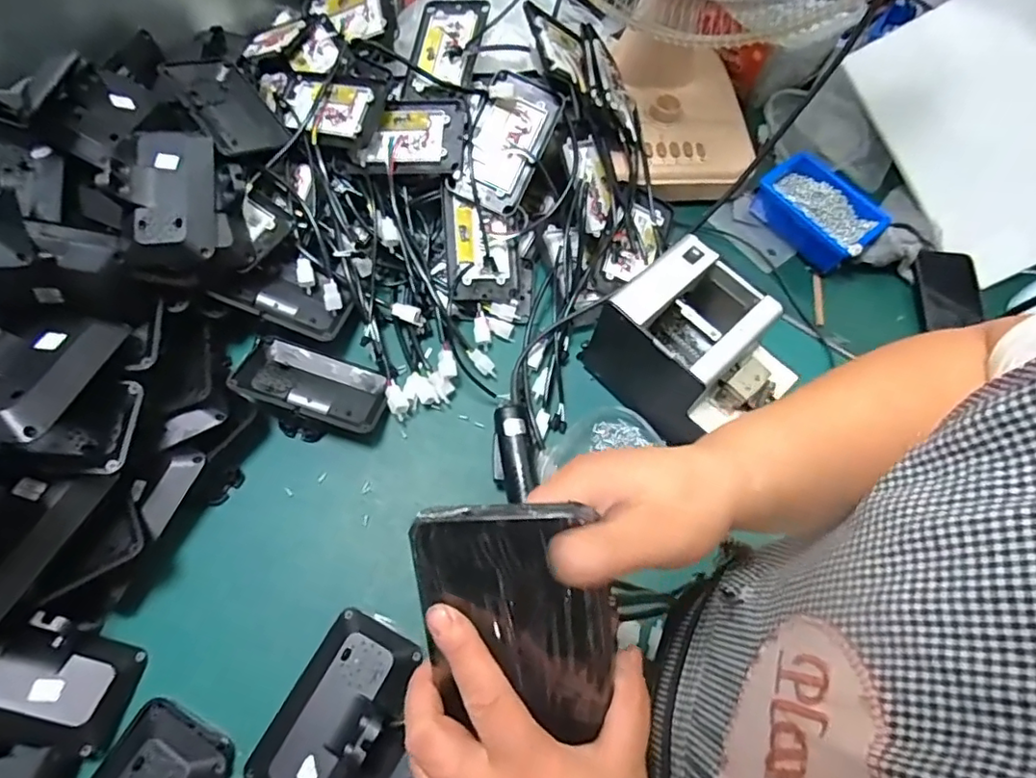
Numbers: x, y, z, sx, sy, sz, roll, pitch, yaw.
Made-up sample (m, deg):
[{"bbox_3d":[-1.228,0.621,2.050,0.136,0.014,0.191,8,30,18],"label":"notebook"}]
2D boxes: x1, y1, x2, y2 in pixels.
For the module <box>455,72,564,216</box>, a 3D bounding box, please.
[{"bbox_3d":[-0.010,-0.288,0.675,0.085,0.026,0.154,20,92,-8],"label":"module"}]

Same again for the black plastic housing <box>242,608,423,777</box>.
[{"bbox_3d":[-0.160,0.283,0.498,0.091,0.050,0.157,27,68,9],"label":"black plastic housing"}]

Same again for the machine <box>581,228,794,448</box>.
[{"bbox_3d":[0.175,-0.044,0.600,0.128,0.136,0.170,-38,74,-17],"label":"machine"}]

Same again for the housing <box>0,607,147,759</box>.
[{"bbox_3d":[-0.389,0.249,0.486,0.112,0.034,0.091,30,62,-22],"label":"housing"}]

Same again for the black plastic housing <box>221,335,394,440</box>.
[{"bbox_3d":[-0.226,0.001,0.618,0.164,0.042,0.098,15,67,4],"label":"black plastic housing"}]

